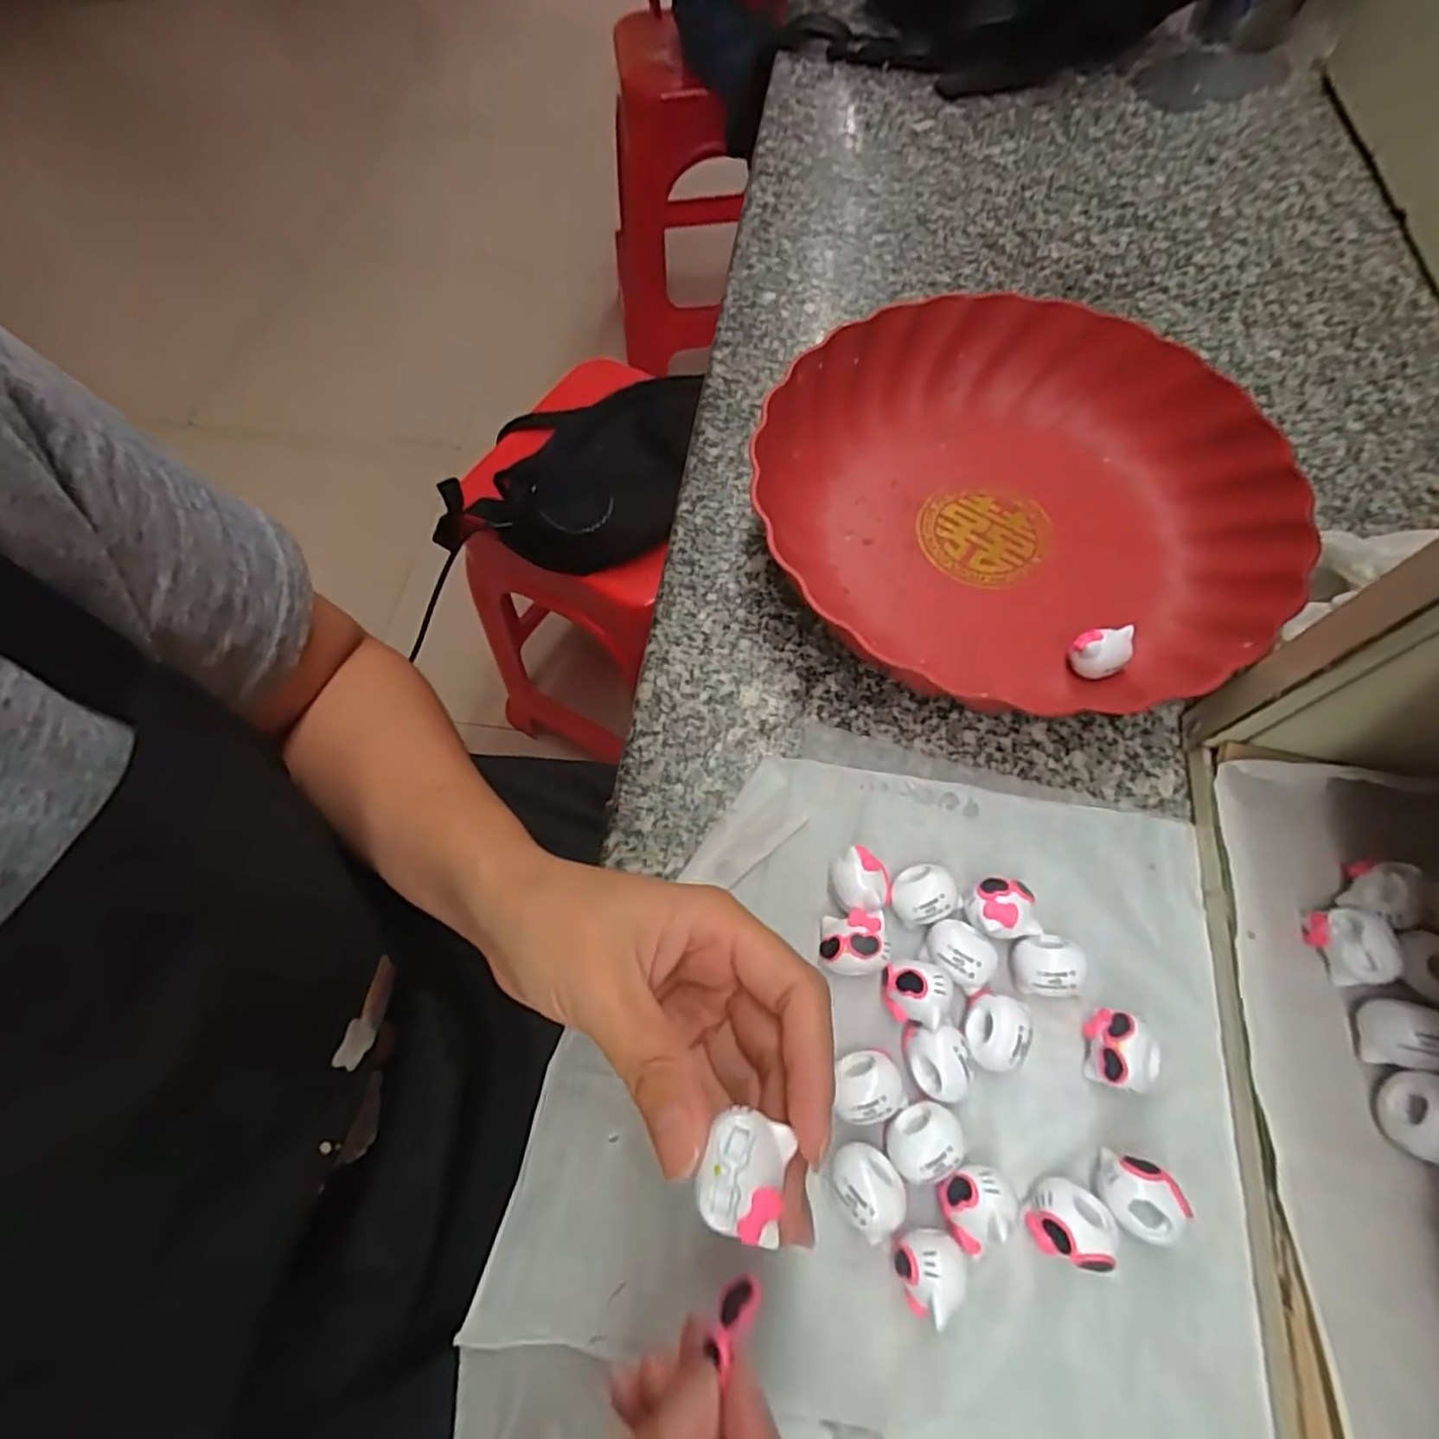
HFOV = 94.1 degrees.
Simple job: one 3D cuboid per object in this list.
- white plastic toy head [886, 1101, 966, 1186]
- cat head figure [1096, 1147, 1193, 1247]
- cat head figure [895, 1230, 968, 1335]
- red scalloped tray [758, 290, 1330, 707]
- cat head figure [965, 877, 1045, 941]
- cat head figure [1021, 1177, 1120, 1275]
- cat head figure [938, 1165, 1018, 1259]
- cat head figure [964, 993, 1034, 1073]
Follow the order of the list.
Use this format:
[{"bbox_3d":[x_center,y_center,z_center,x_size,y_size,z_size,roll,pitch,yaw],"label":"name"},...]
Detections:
[{"bbox_3d":[0.068,0.142,0.224,0.023,0.017,0.021,0,65,0],"label":"white plastic toy head"},{"bbox_3d":[0.135,0.155,0.217,0.023,0.019,0.021,0,65,0],"label":"cat head figure"},{"bbox_3d":[0.064,0.170,0.207,0.019,0.019,0.021,4,65,3],"label":"cat head figure"},{"bbox_3d":[0.143,-0.115,0.332,0.236,0.049,0.219,10,65,5],"label":"red scalloped tray"},{"bbox_3d":[0.107,0.073,0.256,0.025,0.020,0.021,3,65,2],"label":"cat head figure"},{"bbox_3d":[0.112,0.161,0.215,0.025,0.017,0.022,16,66,8],"label":"cat head figure"},{"bbox_3d":[0.081,0.155,0.215,0.023,0.021,0.019,-41,71,-17],"label":"cat head figure"},{"bbox_3d":[0.098,0.112,0.239,0.019,0.020,0.023,16,66,8],"label":"cat head figure"}]

